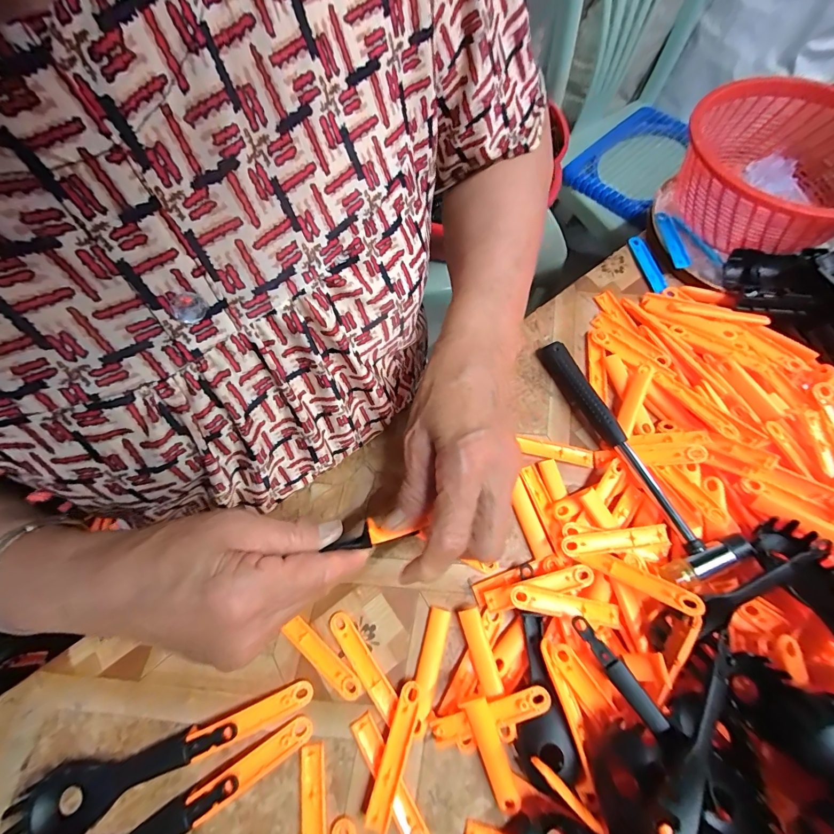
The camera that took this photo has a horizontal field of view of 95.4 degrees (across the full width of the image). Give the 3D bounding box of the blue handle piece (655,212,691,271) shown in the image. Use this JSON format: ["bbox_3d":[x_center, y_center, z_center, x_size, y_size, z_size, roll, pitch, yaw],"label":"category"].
[{"bbox_3d":[0.252,-0.176,0.376,0.014,0.006,0.075,-9,61,17],"label":"blue handle piece"}]

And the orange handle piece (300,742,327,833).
[{"bbox_3d":[-0.062,0.244,0.227,0.015,0.004,0.075,-8,68,-2],"label":"orange handle piece"}]

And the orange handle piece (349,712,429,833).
[{"bbox_3d":[-0.016,0.225,0.232,0.015,0.009,0.077,-32,71,-11],"label":"orange handle piece"}]

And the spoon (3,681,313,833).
[{"bbox_3d":[-0.156,0.207,0.236,0.174,0.019,0.038,-26,70,-9],"label":"spoon"}]

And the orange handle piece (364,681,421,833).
[{"bbox_3d":[-0.013,0.210,0.237,0.014,0.009,0.075,17,69,7],"label":"orange handle piece"}]

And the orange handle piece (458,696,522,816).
[{"bbox_3d":[0.045,0.203,0.230,0.015,0.014,0.072,-20,86,-7],"label":"orange handle piece"}]

